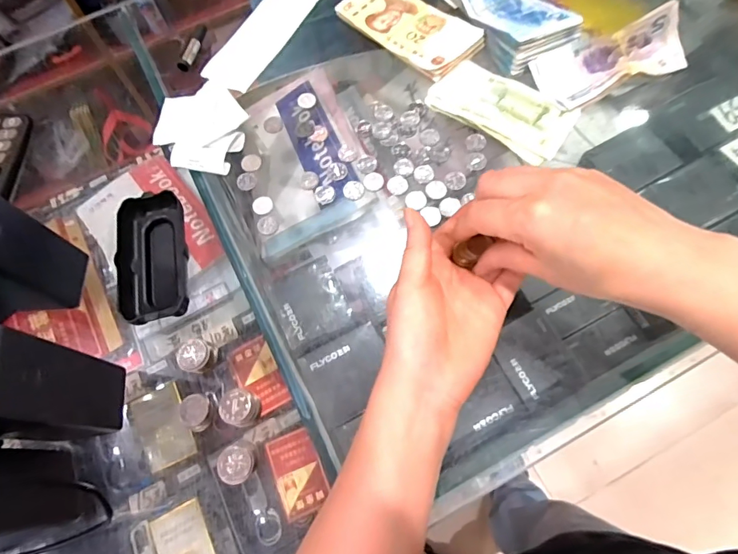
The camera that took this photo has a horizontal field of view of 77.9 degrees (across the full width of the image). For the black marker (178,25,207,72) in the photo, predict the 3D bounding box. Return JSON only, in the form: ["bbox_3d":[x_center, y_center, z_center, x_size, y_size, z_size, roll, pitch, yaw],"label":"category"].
[{"bbox_3d":[-0.182,-0.239,0.473,0.013,0.012,0.060,11,69,7],"label":"black marker"}]

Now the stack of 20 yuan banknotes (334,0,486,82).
[{"bbox_3d":[0.039,-0.259,0.468,0.072,0.010,0.146,-43,72,-14],"label":"stack of 20 yuan banknotes"}]

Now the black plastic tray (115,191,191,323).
[{"bbox_3d":[-0.177,-0.014,0.376,0.054,0.024,0.112,-15,68,-3],"label":"black plastic tray"}]

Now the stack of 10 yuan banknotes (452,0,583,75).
[{"bbox_3d":[0.140,-0.270,0.453,0.071,0.031,0.138,-23,69,-7],"label":"stack of 10 yuan banknotes"}]

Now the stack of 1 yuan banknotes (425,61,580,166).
[{"bbox_3d":[0.123,-0.159,0.425,0.127,0.008,0.068,35,74,16],"label":"stack of 1 yuan banknotes"}]

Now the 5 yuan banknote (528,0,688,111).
[{"bbox_3d":[0.226,-0.205,0.424,0.139,0.035,0.062,-24,69,-7],"label":"5 yuan banknote"}]

